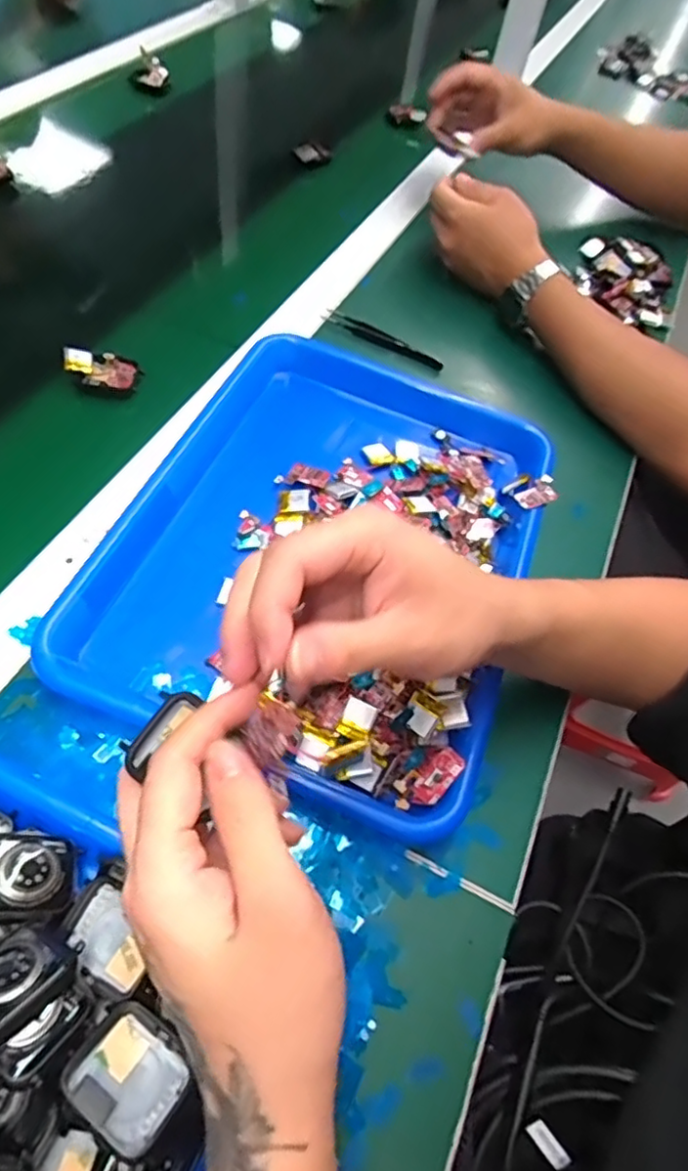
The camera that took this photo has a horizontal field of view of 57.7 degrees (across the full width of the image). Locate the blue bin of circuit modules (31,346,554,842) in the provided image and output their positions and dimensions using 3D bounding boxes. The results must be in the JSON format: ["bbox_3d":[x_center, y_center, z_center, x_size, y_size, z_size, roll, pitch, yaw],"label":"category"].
[{"bbox_3d":[-0.005,-0.032,0.422,0.261,0.044,0.336,21,57,3],"label":"blue bin of circuit modules"}]

